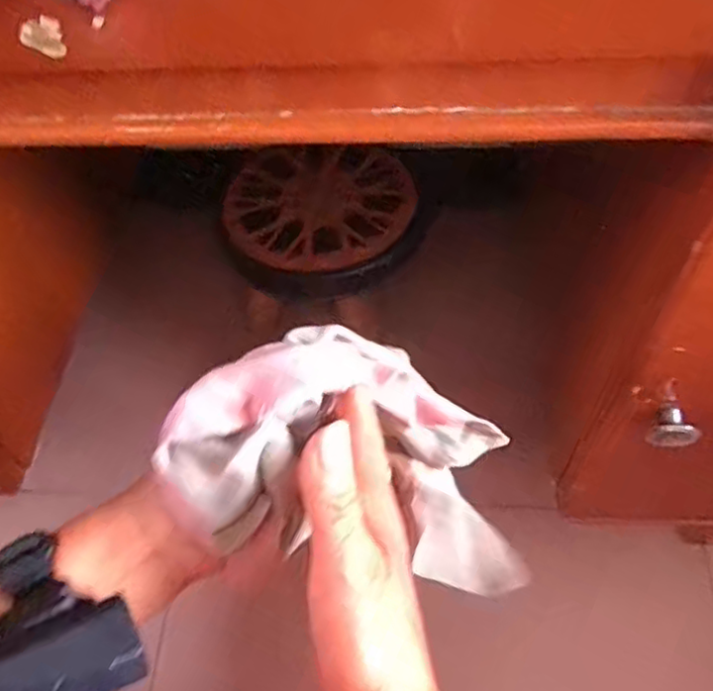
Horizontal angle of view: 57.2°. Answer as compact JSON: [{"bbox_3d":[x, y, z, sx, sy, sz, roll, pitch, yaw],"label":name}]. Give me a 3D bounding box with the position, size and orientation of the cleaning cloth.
[{"bbox_3d":[0.018,0.059,0.370,0.090,0.239,0.112,-30,44,38],"label":"cleaning cloth"}]

